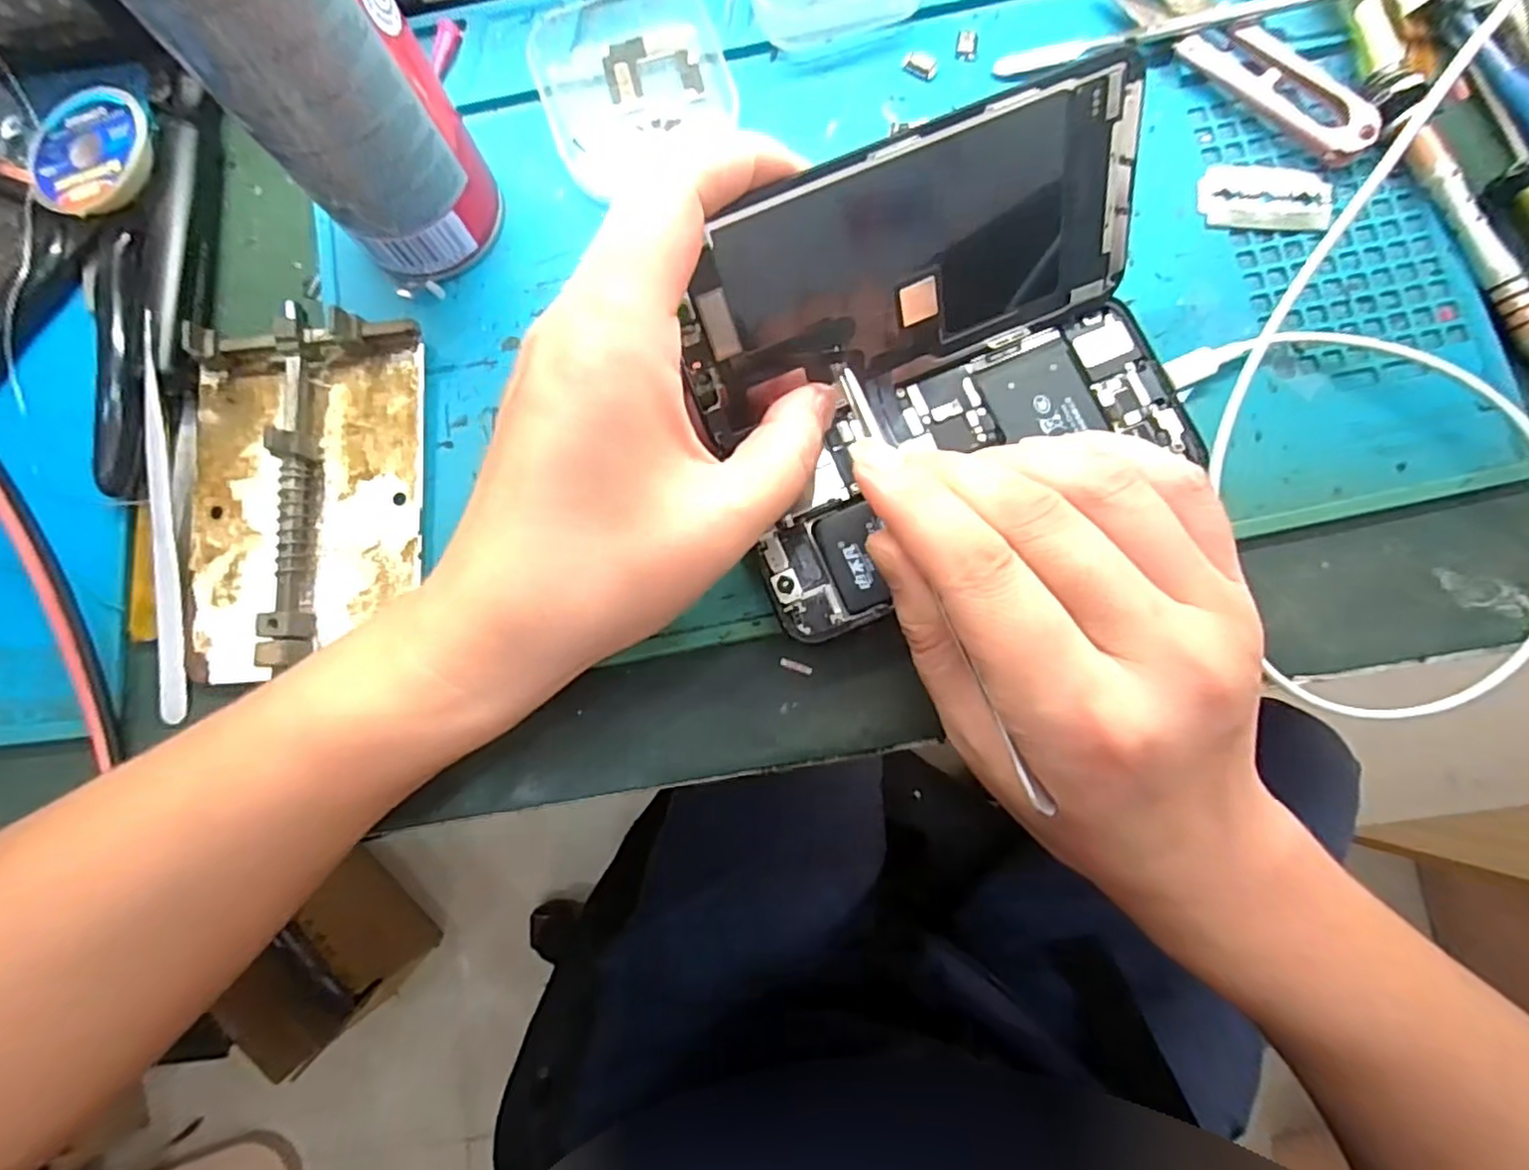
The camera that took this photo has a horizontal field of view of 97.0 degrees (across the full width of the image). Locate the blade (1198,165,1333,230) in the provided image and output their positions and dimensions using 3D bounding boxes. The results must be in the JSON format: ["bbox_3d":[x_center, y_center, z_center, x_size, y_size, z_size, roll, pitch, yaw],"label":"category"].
[{"bbox_3d":[0.168,-0.130,0.227,0.040,0.004,0.022,7,86,8],"label":"blade"}]

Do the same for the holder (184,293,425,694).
[{"bbox_3d":[-0.152,-0.029,0.220,0.078,0.015,0.113,-3,82,2],"label":"holder"}]

